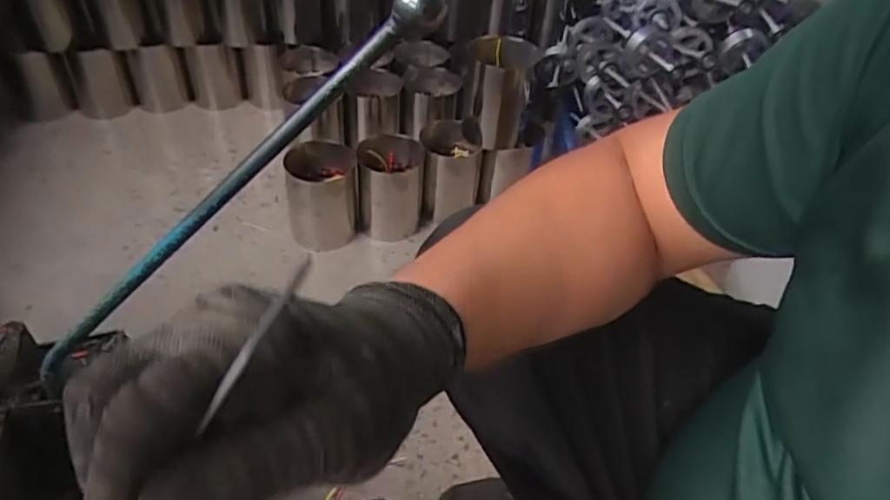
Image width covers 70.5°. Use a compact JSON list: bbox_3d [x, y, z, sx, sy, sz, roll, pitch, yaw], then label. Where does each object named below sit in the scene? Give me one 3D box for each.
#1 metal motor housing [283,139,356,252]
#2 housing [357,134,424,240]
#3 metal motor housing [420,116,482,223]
[{"bbox_3d":[-0.225,-0.099,1.149,0.120,0.161,0.125,-6,45,-11],"label":"metal motor housing"},{"bbox_3d":[-0.103,-0.116,1.173,0.118,0.158,0.119,0,44,-6],"label":"housing"},{"bbox_3d":[0.008,-0.156,1.216,0.115,0.147,0.132,6,44,1],"label":"metal motor housing"}]

